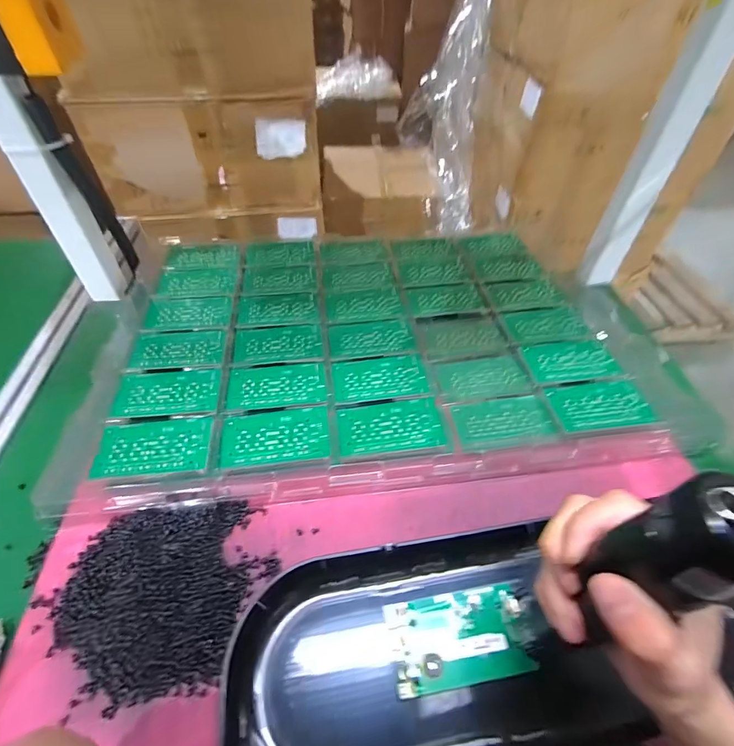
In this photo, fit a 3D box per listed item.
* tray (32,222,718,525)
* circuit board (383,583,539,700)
[{"bbox_3d":[0.023,-0.063,0.530,0.662,0.029,0.432,-4,49,-2],"label":"tray"},{"bbox_3d":[0.070,0.203,0.314,0.103,0.012,0.059,-8,49,-5],"label":"circuit board"}]

